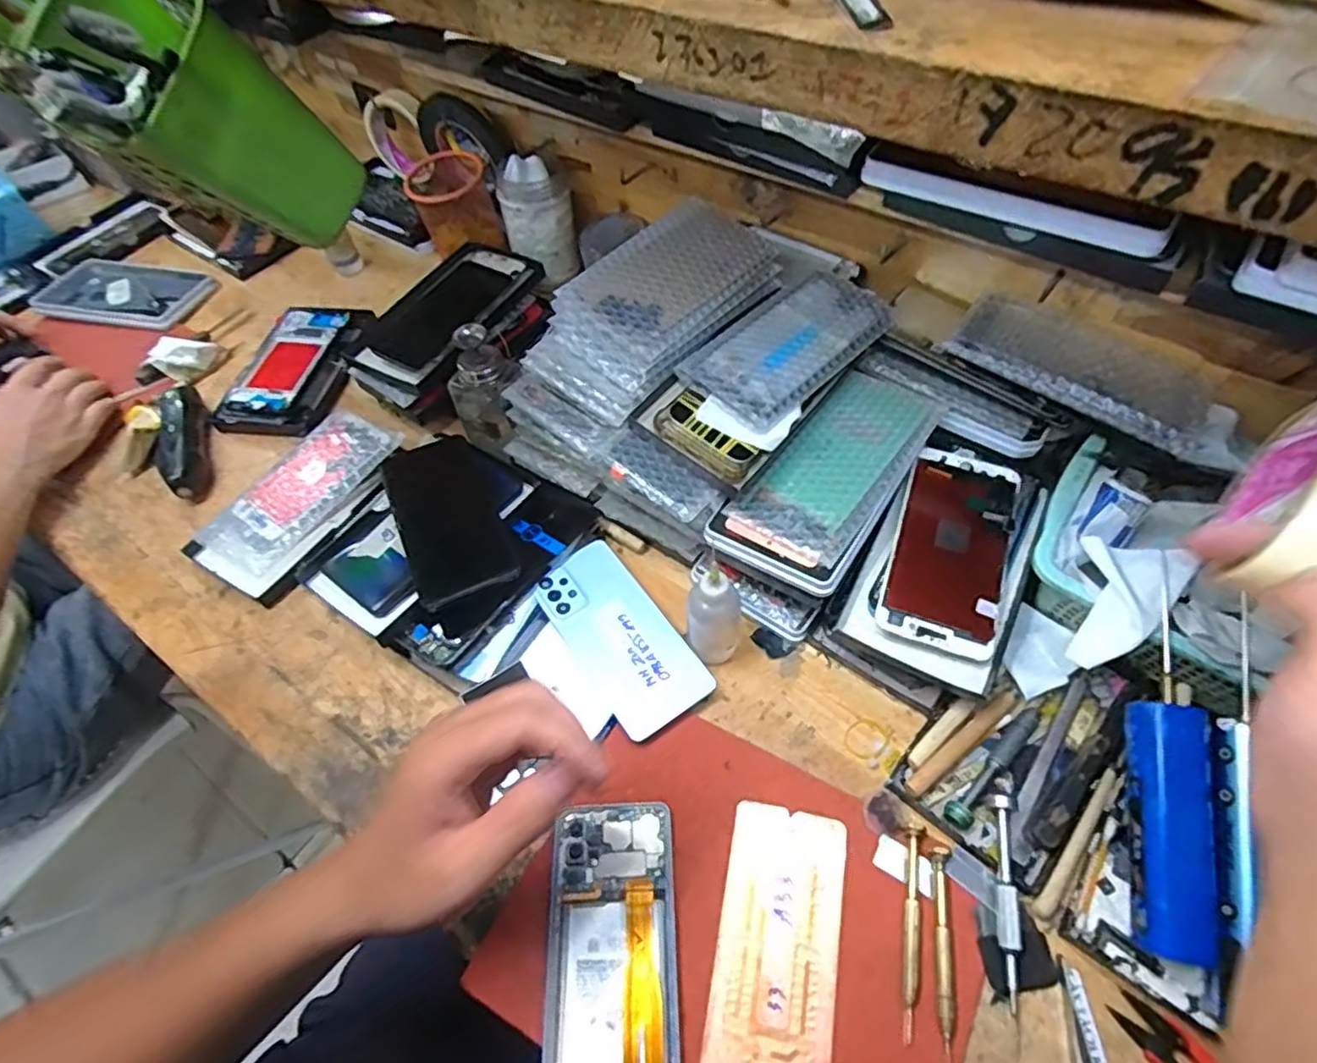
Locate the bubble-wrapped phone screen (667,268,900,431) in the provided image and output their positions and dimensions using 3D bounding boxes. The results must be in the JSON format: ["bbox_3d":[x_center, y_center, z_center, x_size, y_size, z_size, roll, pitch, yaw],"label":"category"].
[{"bbox_3d":[0.101,-0.144,0.513,0.164,0.010,0.087,-41,68,-20],"label":"bubble-wrapped phone screen"}]

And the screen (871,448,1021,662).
[{"bbox_3d":[0.208,0.009,0.475,0.073,0.009,0.155,17,65,13],"label":"screen"}]

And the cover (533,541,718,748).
[{"bbox_3d":[-0.030,0.076,0.501,0.071,0.007,0.154,-32,62,-16],"label":"cover"}]

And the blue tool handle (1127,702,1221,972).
[{"bbox_3d":[0.284,0.164,0.373,0.032,0.028,0.131,6,75,7],"label":"blue tool handle"}]

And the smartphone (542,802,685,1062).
[{"bbox_3d":[-0.027,0.242,0.386,0.076,0.011,0.156,-4,58,1],"label":"smartphone"}]

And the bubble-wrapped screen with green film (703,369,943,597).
[{"bbox_3d":[0.128,-0.043,0.493,0.095,0.018,0.186,31,68,24],"label":"bubble-wrapped screen with green film"}]

